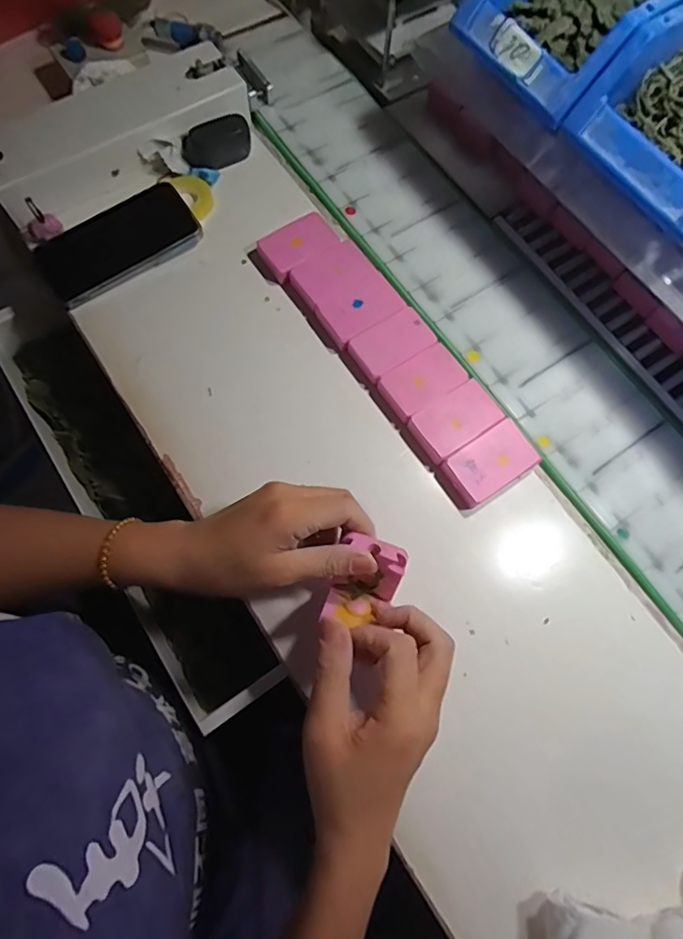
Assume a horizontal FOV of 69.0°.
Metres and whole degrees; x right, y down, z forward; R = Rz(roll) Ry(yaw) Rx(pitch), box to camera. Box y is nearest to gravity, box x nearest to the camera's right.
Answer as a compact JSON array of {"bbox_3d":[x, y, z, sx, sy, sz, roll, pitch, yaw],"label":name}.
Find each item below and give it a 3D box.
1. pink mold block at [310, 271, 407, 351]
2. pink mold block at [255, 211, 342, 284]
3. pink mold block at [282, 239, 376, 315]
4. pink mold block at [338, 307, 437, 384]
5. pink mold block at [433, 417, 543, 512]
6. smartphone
[{"bbox_3d":[0.015,-0.141,0.444,0.077,0.017,0.045,-31,76,-10],"label":"pink mold block"},{"bbox_3d":[-0.040,-0.212,0.471,0.071,0.017,0.048,-30,76,-10],"label":"pink mold block"},{"bbox_3d":[-0.011,-0.177,0.455,0.073,0.018,0.046,-33,77,-10],"label":"pink mold block"},{"bbox_3d":[0.042,-0.108,0.434,0.075,0.016,0.044,-34,77,-11],"label":"pink mold block"},{"bbox_3d":[0.119,-0.004,0.407,0.076,0.020,0.044,-33,77,-10],"label":"pink mold block"},{"bbox_3d":[-0.208,-0.212,0.463,0.143,0.013,0.076,-31,77,-10],"label":"smartphone"}]

